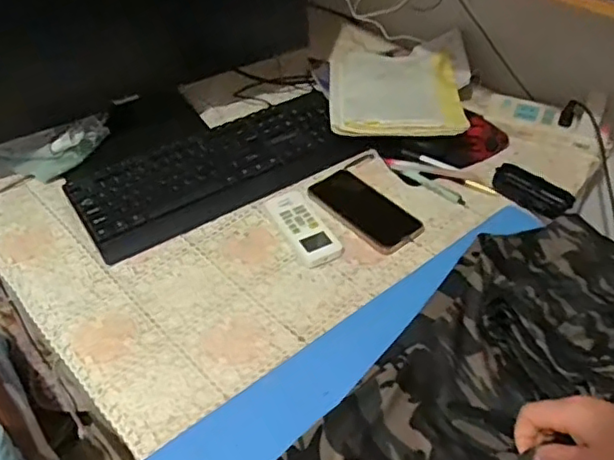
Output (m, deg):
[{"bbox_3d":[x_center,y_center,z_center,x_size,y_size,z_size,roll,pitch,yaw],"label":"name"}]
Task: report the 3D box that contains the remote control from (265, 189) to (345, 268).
[{"bbox_3d":[-0.006,-0.007,0.824,0.056,0.020,0.135,-22,48,-21],"label":"remote control"}]

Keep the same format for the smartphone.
[{"bbox_3d":[0.072,-0.033,0.858,0.087,0.014,0.179,-31,51,-27],"label":"smartphone"}]

